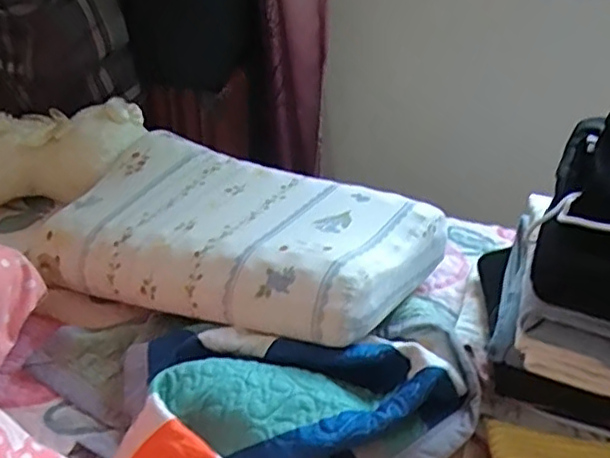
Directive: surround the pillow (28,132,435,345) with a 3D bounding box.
[{"bbox_3d":[-0.087,-0.003,0.794,0.470,0.086,0.279,19,41,22],"label":"pillow"}]

